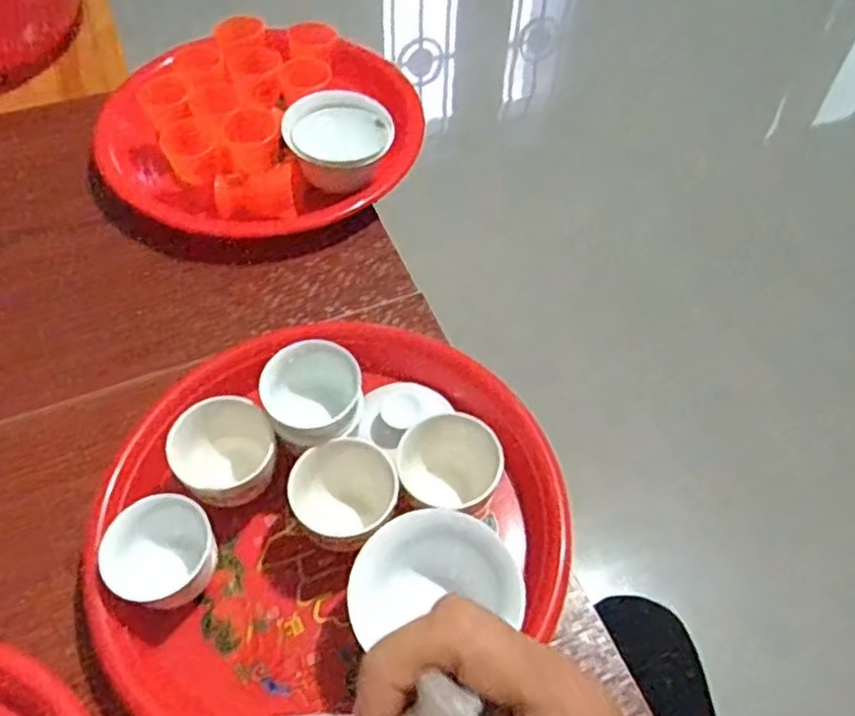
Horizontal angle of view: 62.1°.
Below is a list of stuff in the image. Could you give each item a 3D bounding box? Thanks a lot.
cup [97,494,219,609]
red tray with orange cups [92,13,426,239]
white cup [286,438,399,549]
[{"bbox_3d":[-0.137,0.103,0.370,0.050,0.040,0.053,1,55,-1],"label":"cup"},{"bbox_3d":[-0.125,-0.182,0.561,0.208,0.061,0.231,37,62,22],"label":"red tray with orange cups"},{"bbox_3d":[-0.044,0.080,0.389,0.054,0.052,0.058,1,55,-1],"label":"white cup"}]

